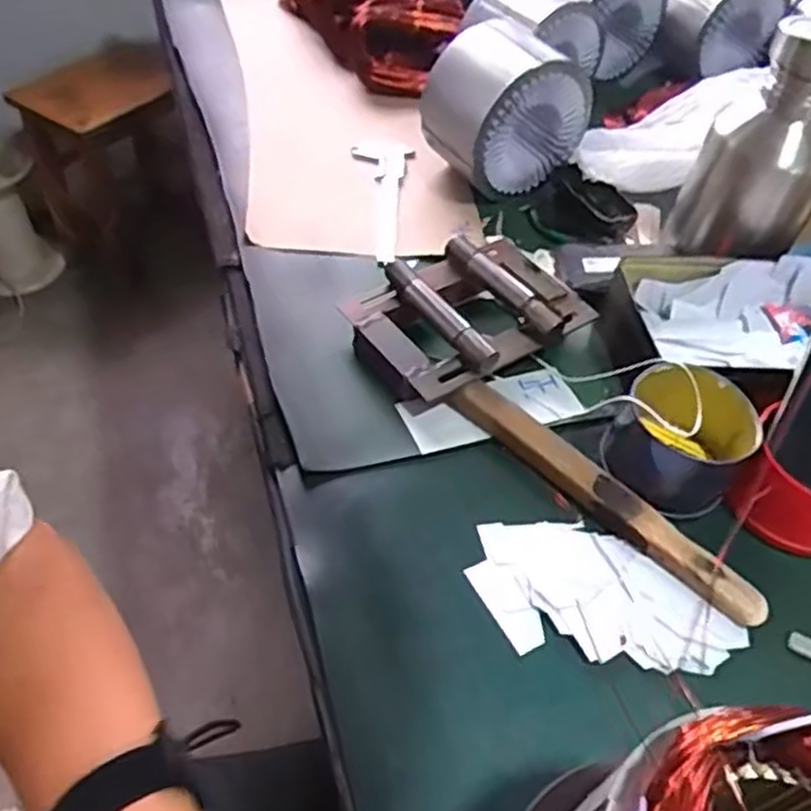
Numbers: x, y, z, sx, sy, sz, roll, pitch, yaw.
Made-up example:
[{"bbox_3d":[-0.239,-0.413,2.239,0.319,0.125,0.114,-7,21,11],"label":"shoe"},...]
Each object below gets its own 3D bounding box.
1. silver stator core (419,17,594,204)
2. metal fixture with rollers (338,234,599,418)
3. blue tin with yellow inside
[{"bbox_3d":[0.113,-0.322,0.829,0.156,0.134,0.115,-21,54,-22],"label":"silver stator core"},{"bbox_3d":[0.056,-0.082,0.673,0.200,0.052,0.139,-23,54,-23],"label":"metal fixture with rollers"},{"bbox_3d":[0.206,0.024,0.580,0.097,0.068,0.096,3,48,-3],"label":"blue tin with yellow inside"}]

